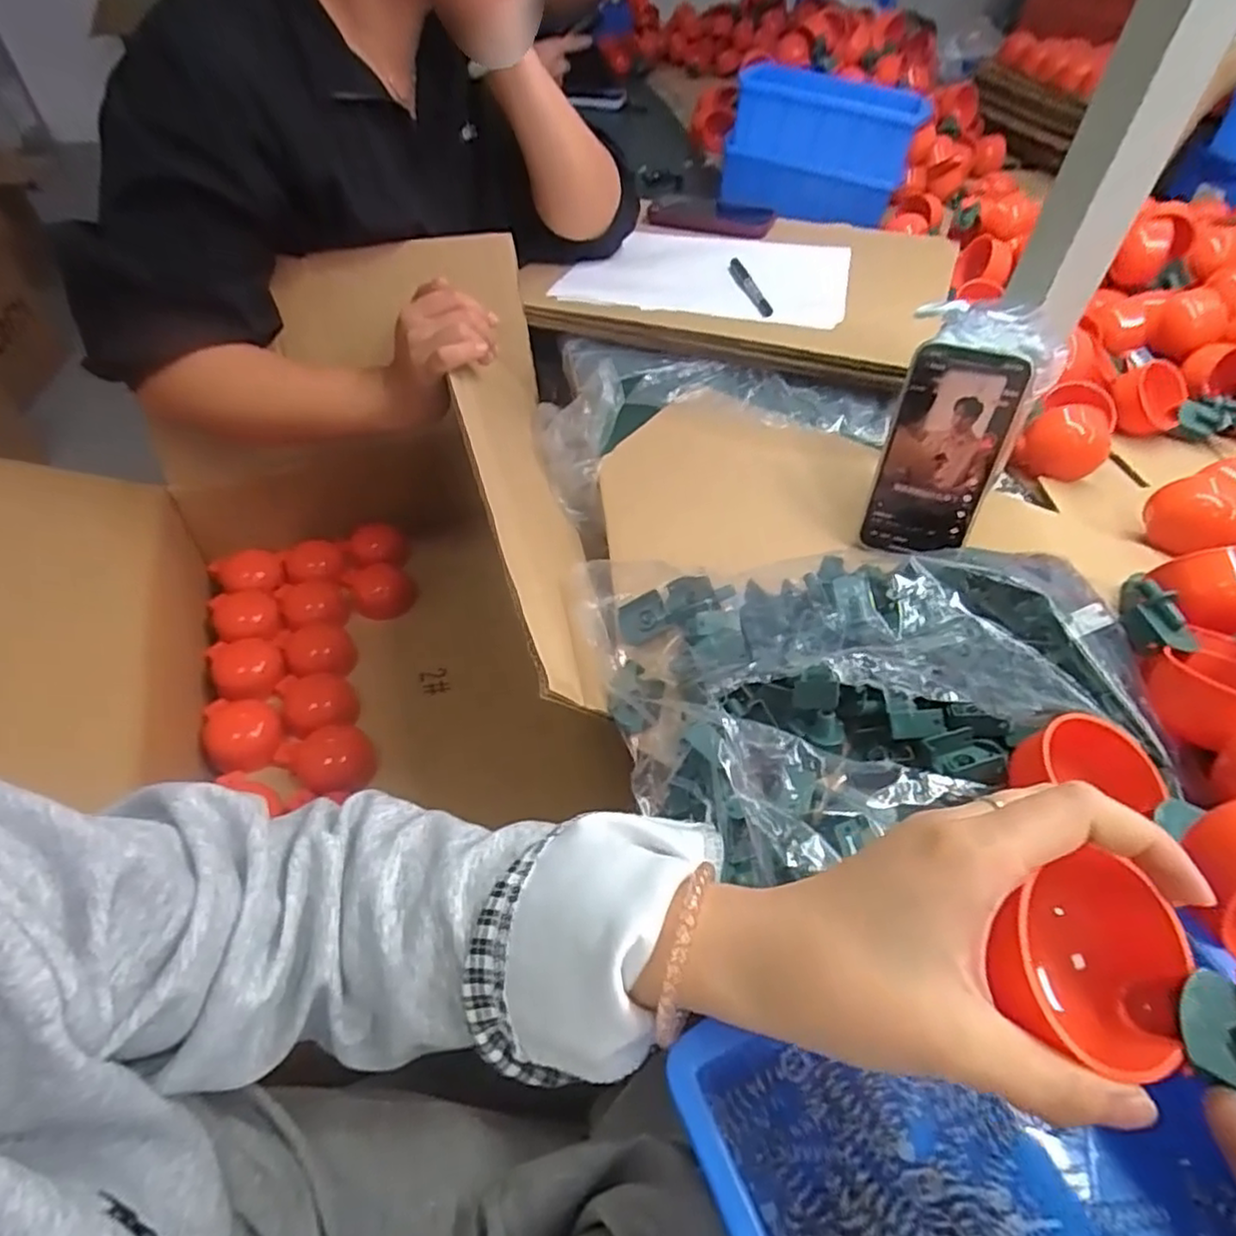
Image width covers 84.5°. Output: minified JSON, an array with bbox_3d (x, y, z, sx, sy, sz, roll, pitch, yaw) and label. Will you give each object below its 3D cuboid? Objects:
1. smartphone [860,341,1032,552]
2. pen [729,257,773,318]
[{"bbox_3d":[0.223,-0.111,0.469,0.072,0.141,0.005,16,27,15],"label":"smartphone"},{"bbox_3d":[0.142,-0.363,0.741,0.014,0.018,0.138,-5,48,-5],"label":"pen"}]

